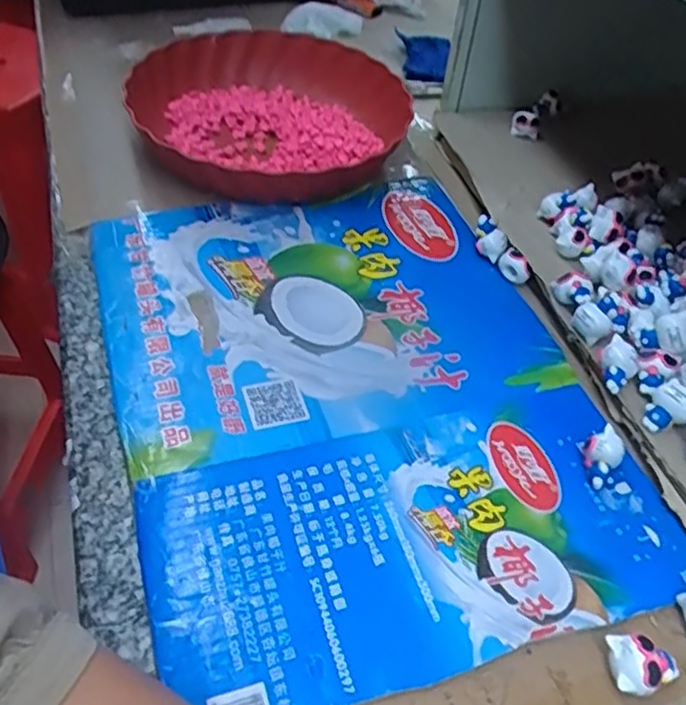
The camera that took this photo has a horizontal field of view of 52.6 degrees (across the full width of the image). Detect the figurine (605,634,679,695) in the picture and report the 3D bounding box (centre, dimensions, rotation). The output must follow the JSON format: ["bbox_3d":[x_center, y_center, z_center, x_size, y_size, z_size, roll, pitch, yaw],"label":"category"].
[{"bbox_3d":[0.142,0.149,0.327,0.033,0.020,0.024,10,45,2],"label":"figurine"}]

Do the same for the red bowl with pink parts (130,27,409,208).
[{"bbox_3d":[-0.067,-0.215,0.629,0.226,0.056,0.225,4,45,-4],"label":"red bowl with pink parts"}]

